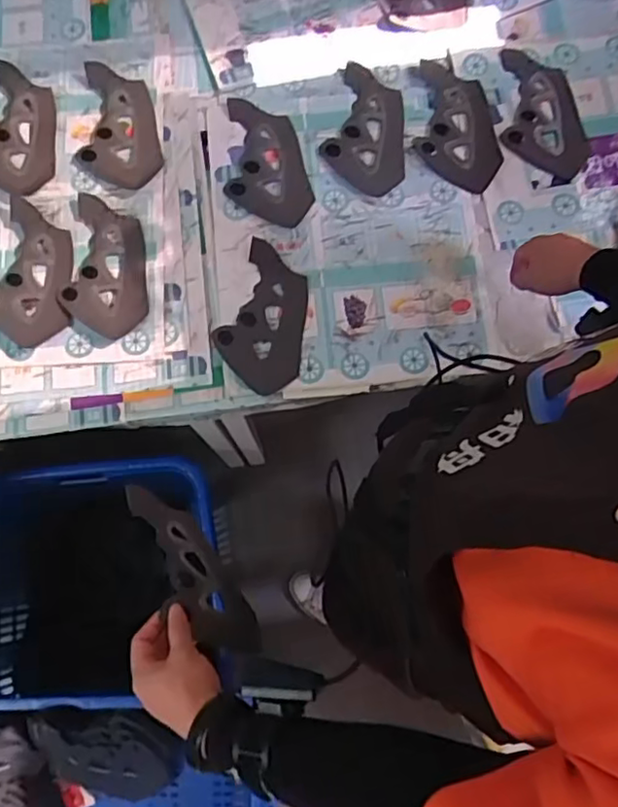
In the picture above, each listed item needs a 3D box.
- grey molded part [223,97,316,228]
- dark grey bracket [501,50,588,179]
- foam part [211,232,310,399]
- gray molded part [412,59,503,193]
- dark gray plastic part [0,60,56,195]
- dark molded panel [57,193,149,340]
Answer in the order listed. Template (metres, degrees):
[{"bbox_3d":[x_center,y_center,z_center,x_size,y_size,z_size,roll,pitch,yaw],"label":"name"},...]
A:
[{"bbox_3d":[-0.062,-0.376,0.978,0.130,0.021,0.219,1,76,1],"label":"grey molded part"},{"bbox_3d":[0.375,-0.467,1.022,0.126,0.017,0.225,4,76,2],"label":"dark grey bracket"},{"bbox_3d":[-0.066,-0.128,0.908,0.119,0.021,0.226,6,76,2],"label":"foam part"},{"bbox_3d":[0.240,-0.444,1.011,0.135,0.018,0.224,8,76,2],"label":"gray molded part"},{"bbox_3d":[-0.455,-0.424,0.976,0.114,0.018,0.224,-4,76,-1],"label":"dark gray plastic part"},{"bbox_3d":[-0.302,-0.206,0.924,0.118,0.027,0.229,-10,76,-2],"label":"dark molded panel"}]

